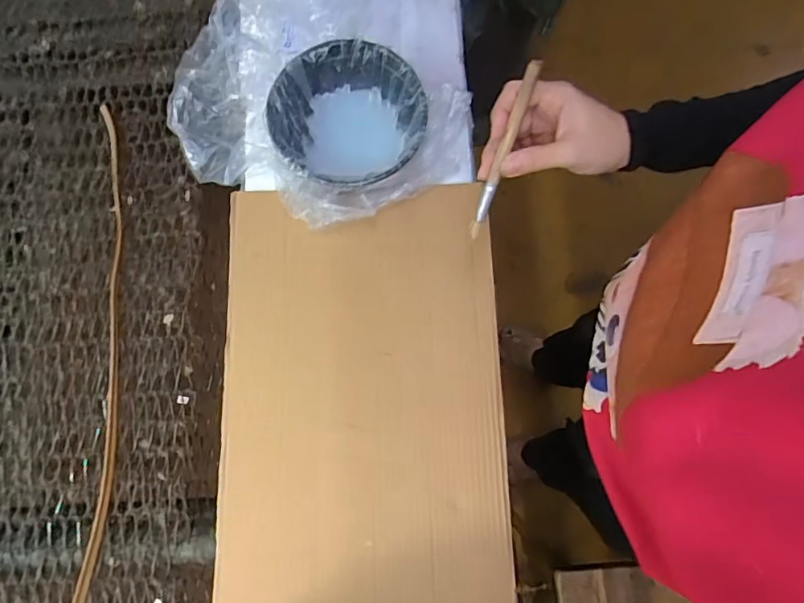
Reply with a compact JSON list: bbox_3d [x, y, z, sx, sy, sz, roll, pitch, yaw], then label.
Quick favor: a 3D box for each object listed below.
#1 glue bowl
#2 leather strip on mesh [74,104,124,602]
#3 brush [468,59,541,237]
[{"bbox_3d":[-0.058,-0.200,0.578,0.161,0.066,0.151,-1,74,3],"label":"glue bowl"},{"bbox_3d":[-0.338,0.060,0.587,0.046,0.010,0.621,-3,78,-1],"label":"leather strip on mesh"},{"bbox_3d":[0.083,-0.120,0.432,0.010,0.154,0.006,20,36,4],"label":"brush"}]

